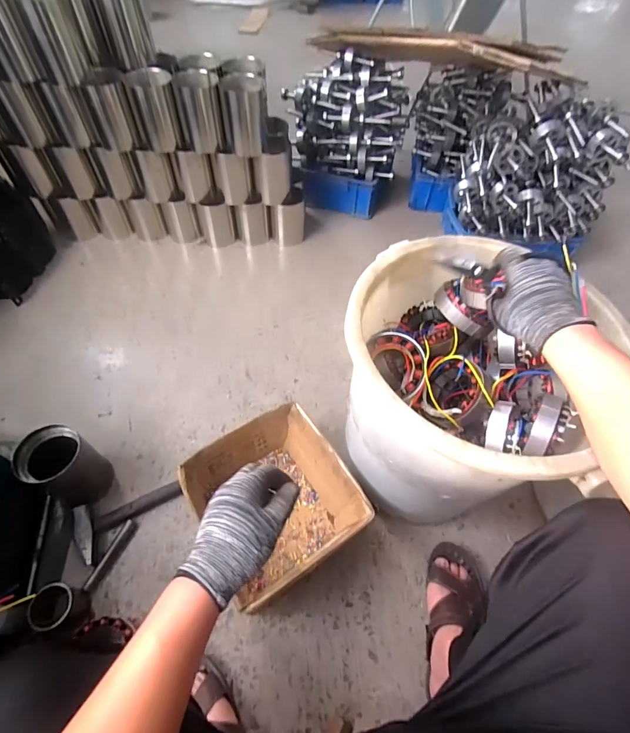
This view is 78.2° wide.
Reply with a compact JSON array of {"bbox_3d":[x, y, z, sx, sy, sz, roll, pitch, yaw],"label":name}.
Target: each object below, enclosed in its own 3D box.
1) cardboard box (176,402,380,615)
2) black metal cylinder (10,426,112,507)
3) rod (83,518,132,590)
[{"bbox_3d":[-0.083,0.277,0.809,0.285,0.146,0.299,-29,63,-20],"label":"cardboard box"},{"bbox_3d":[-0.517,0.217,0.817,0.128,0.170,0.122,1,57,-2],"label":"black metal cylinder"},{"bbox_3d":[-0.422,0.383,0.795,0.013,0.012,0.137,22,59,11],"label":"rod"}]

